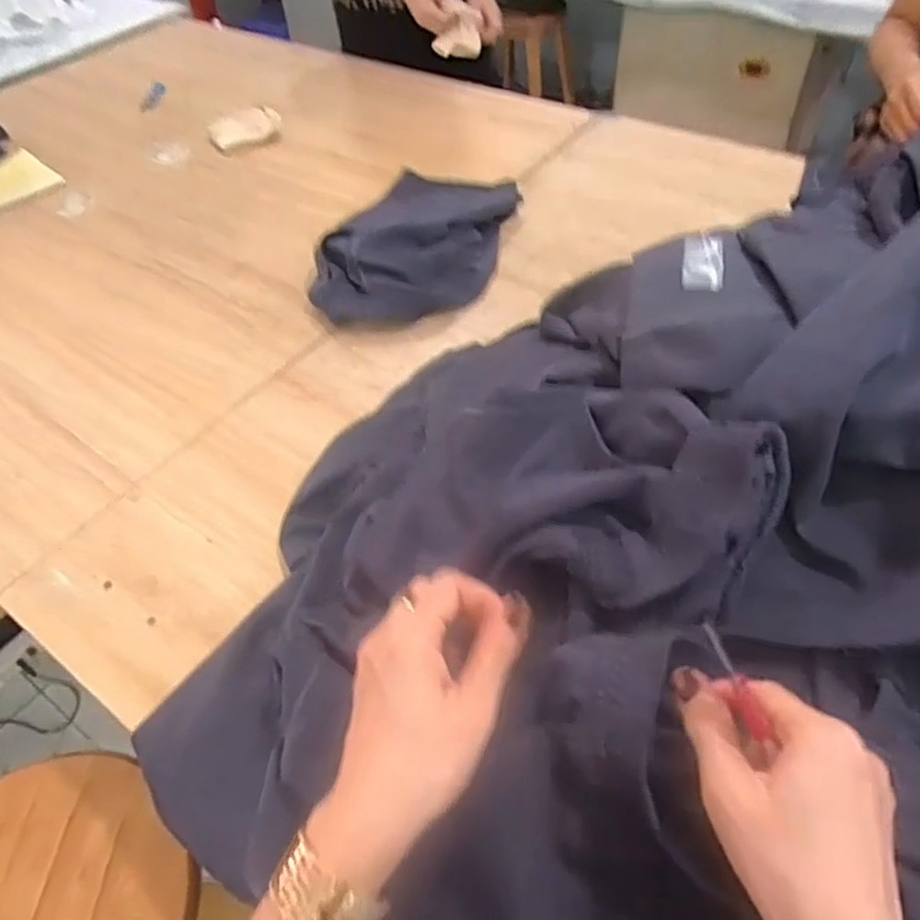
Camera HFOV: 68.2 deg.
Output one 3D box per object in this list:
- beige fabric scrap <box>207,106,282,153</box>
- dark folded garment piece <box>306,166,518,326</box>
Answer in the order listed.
[{"bbox_3d":[-0.387,-0.599,1.231,0.129,0.035,0.087,-24,53,-15],"label":"beige fabric scrap"},{"bbox_3d":[-0.047,-0.315,0.937,0.203,0.084,0.358,17,53,18],"label":"dark folded garment piece"}]

